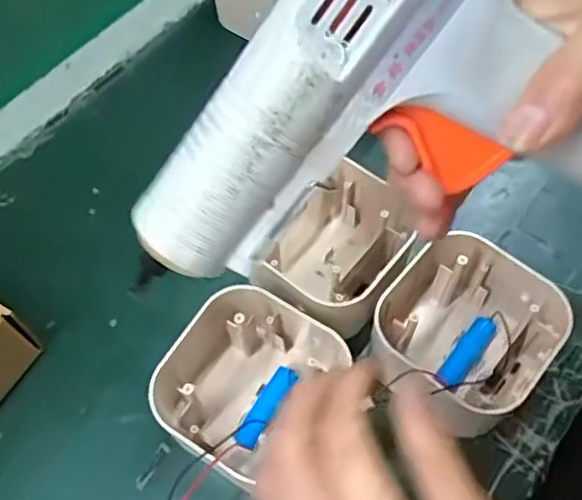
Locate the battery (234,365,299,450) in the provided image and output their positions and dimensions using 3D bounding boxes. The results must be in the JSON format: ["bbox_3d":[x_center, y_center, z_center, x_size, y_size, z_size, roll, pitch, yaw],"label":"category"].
[{"bbox_3d":[-0.014,0.089,0.369,0.016,0.018,0.051,29,65,15],"label":"battery"}]

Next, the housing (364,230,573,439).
[{"bbox_3d":[0.101,0.048,0.368,0.094,0.055,0.090,-40,68,-19],"label":"housing"}]

